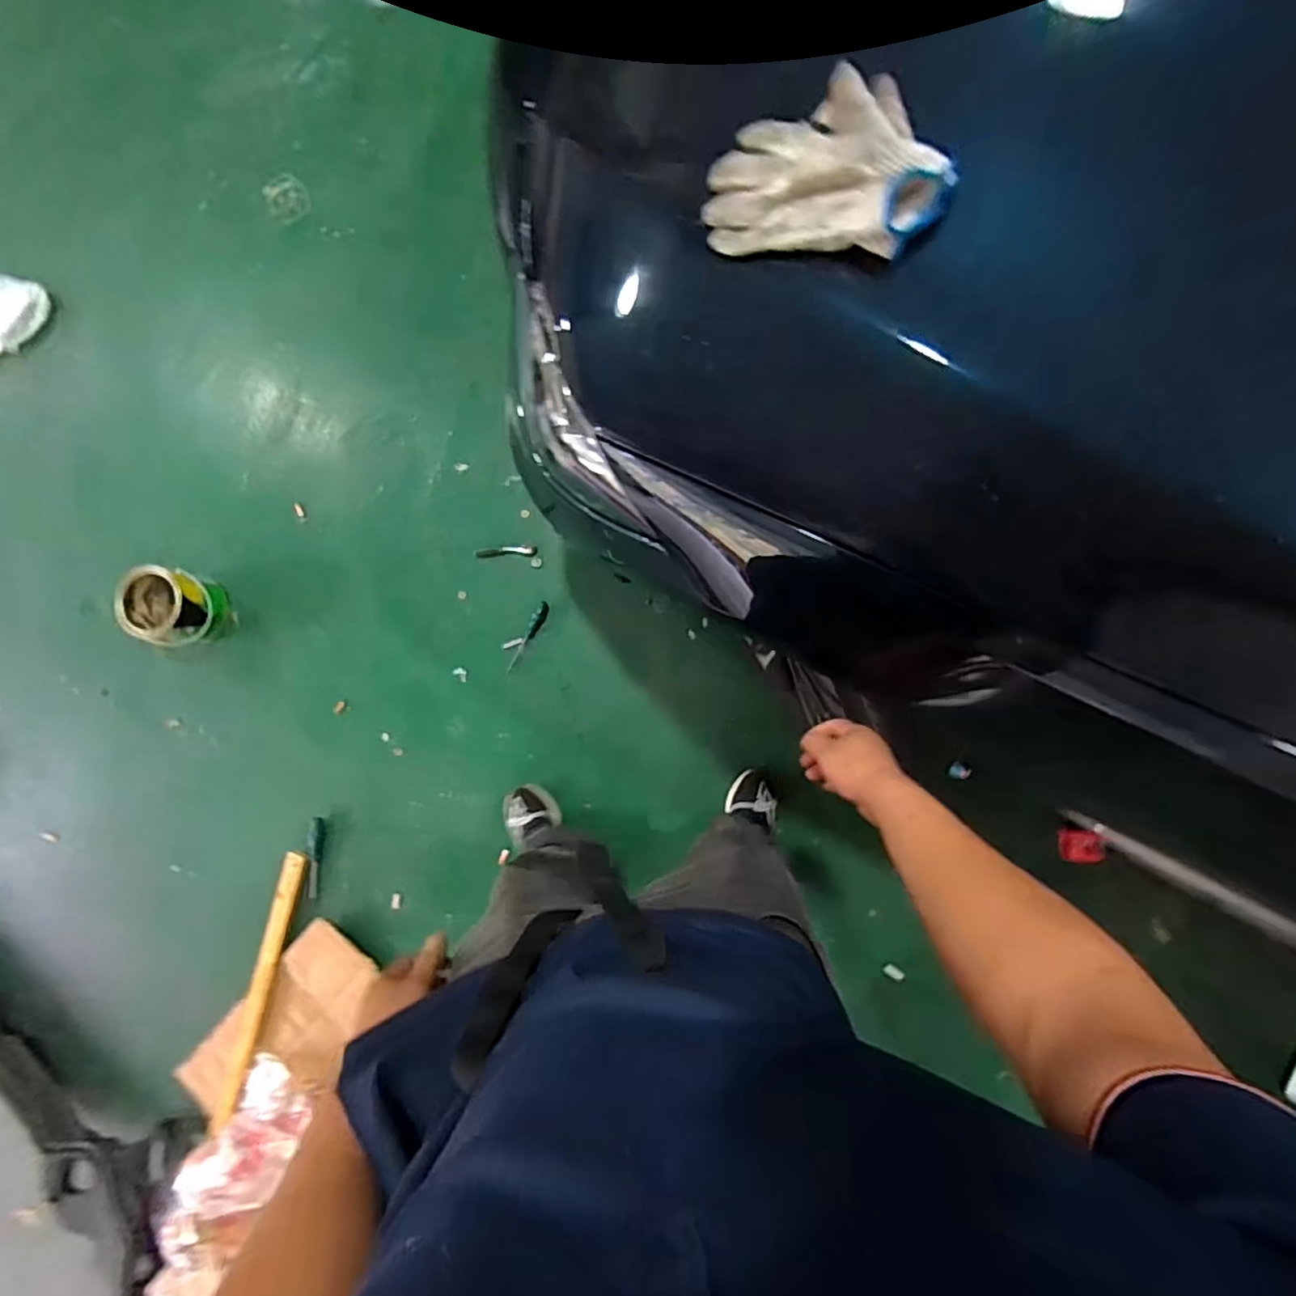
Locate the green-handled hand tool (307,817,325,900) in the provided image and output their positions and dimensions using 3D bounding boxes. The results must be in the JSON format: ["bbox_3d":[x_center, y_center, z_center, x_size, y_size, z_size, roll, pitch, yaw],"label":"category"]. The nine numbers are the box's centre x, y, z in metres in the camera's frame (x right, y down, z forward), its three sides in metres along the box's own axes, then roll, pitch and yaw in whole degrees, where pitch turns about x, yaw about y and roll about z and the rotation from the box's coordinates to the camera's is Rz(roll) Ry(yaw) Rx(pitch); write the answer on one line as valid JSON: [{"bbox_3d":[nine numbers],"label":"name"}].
[{"bbox_3d":[-0.783,0.491,1.470,0.033,0.018,0.186,4,86,4],"label":"green-handled hand tool"}]

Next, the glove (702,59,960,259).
[{"bbox_3d":[0.153,-0.419,0.540,0.211,0.053,0.141,18,104,24],"label":"glove"}]

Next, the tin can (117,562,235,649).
[{"bbox_3d":[-1.098,-0.090,1.470,0.181,0.160,0.170,5,86,6],"label":"tin can"}]

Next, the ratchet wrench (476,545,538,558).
[{"bbox_3d":[-0.329,-0.224,1.456,0.143,0.018,0.023,-2,86,4],"label":"ratchet wrench"}]

